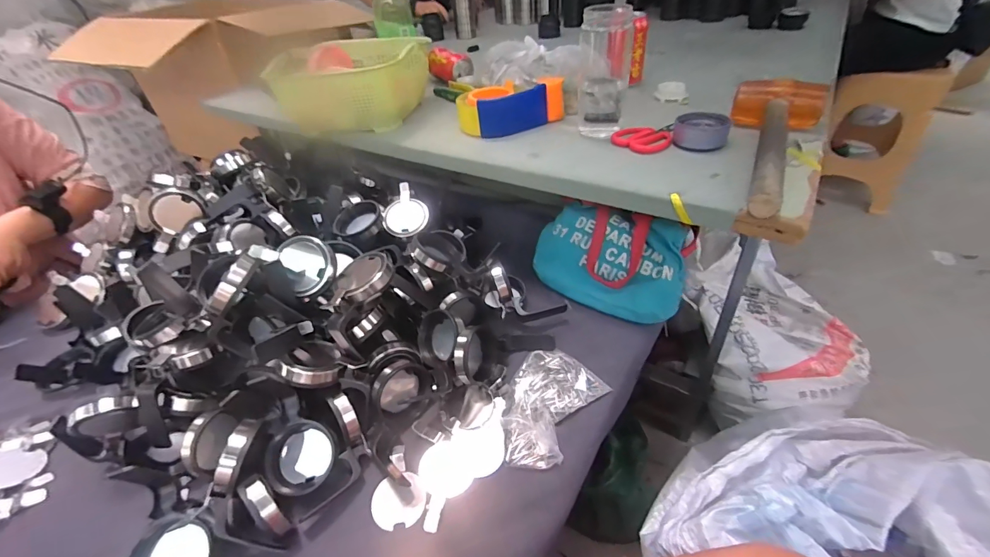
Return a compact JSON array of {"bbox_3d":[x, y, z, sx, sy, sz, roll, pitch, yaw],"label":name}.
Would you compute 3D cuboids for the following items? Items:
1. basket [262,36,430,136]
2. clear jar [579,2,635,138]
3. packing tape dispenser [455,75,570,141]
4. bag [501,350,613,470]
[{"bbox_3d":[-0.250,-0.366,0.766,0.259,0.110,0.236,2,42,10],"label":"basket"},{"bbox_3d":[0.147,-0.272,0.569,0.071,0.156,0.079,5,42,14],"label":"clear jar"},{"bbox_3d":[0.026,-0.278,0.673,0.163,0.058,0.086,-22,43,-16],"label":"packing tape dispenser"},{"bbox_3d":[0.058,0.148,0.496,0.101,0.017,0.146,24,50,31],"label":"bag"}]

